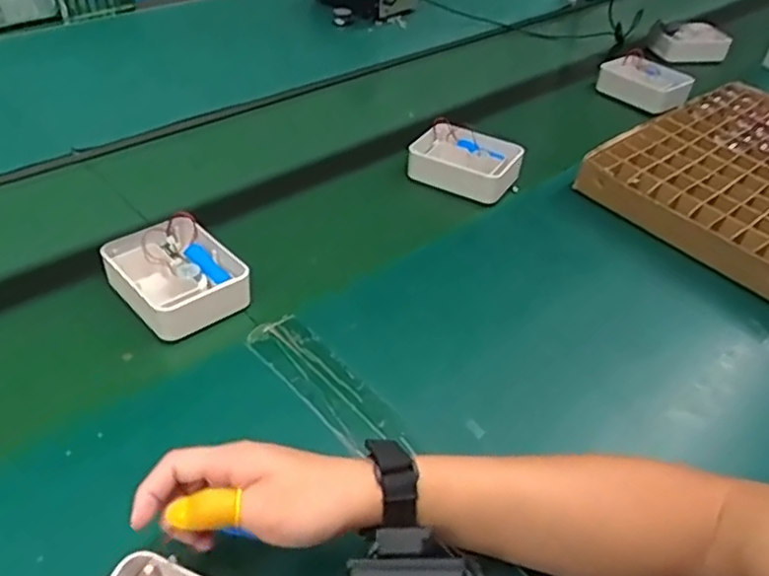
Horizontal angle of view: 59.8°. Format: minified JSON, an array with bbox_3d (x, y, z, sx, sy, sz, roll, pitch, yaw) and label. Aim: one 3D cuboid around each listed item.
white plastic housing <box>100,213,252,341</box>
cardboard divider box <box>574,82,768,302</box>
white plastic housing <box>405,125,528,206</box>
[{"bbox_3d":[-0.205,-0.015,0.663,0.103,0.038,0.131,-29,53,-35],"label":"white plastic housing"},{"bbox_3d":[0.495,-0.151,0.896,0.424,0.057,0.299,-28,52,-34],"label":"cardboard divider box"},{"bbox_3d":[0.103,-0.164,0.870,0.138,0.039,0.107,24,43,18],"label":"white plastic housing"}]

